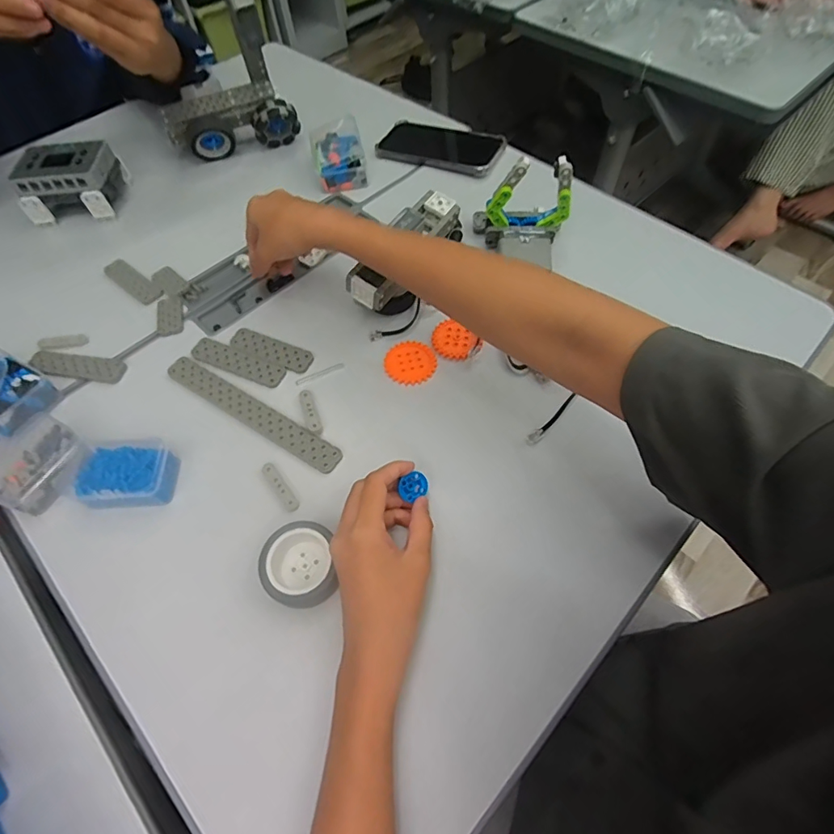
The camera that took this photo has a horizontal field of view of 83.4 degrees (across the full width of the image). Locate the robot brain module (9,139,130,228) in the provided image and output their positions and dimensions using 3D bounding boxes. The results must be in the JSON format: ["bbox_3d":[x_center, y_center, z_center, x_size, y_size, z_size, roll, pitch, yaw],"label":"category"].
[{"bbox_3d":[-0.438,-0.301,0.597,0.107,0.059,0.091,-7,59,-1],"label":"robot brain module"}]

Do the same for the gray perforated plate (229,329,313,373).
[{"bbox_3d":[-0.148,-0.068,0.473,0.088,0.004,0.027,19,62,13],"label":"gray perforated plate"}]

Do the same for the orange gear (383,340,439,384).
[{"bbox_3d":[-0.007,-0.055,0.462,0.050,0.004,0.050,-1,59,2],"label":"orange gear"}]

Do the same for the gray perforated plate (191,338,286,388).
[{"bbox_3d":[-0.179,-0.056,0.466,0.102,0.004,0.026,20,62,14],"label":"gray perforated plate"}]

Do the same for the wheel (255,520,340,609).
[{"bbox_3d":[-0.089,0.112,0.354,0.052,0.027,0.060,-8,59,-2],"label":"wheel"}]

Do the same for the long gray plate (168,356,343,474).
[{"bbox_3d":[-0.156,-0.007,0.437,0.200,0.006,0.024,28,64,18],"label":"long gray plate"}]

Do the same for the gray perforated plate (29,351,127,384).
[{"bbox_3d":[-0.341,-0.050,0.470,0.102,0.005,0.027,8,60,7],"label":"gray perforated plate"}]

